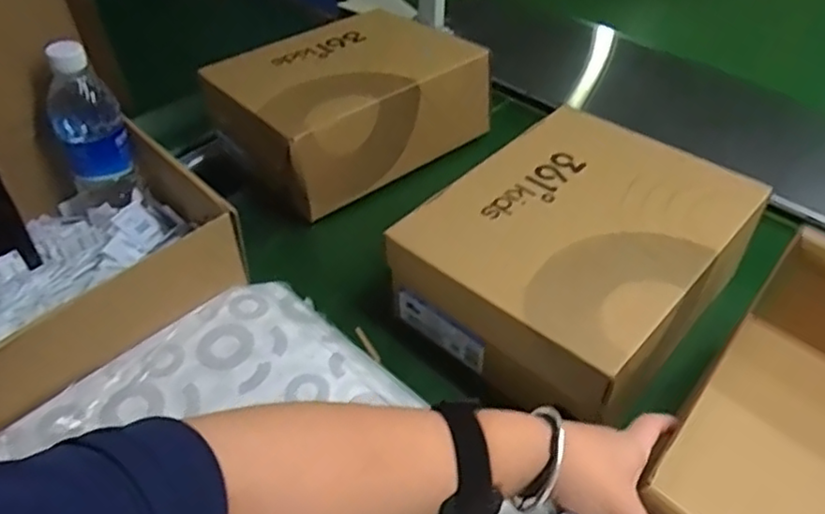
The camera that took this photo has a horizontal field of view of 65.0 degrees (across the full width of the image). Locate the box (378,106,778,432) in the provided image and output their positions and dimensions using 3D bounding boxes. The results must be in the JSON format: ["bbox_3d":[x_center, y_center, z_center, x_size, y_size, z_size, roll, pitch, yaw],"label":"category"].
[{"bbox_3d":[0.154,-0.005,0.625,0.237,0.115,0.273,34,54,31],"label":"box"}]

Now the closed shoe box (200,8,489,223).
[{"bbox_3d":[-0.083,-0.190,0.806,0.295,0.114,0.198,-29,51,-25],"label":"closed shoe box"}]

